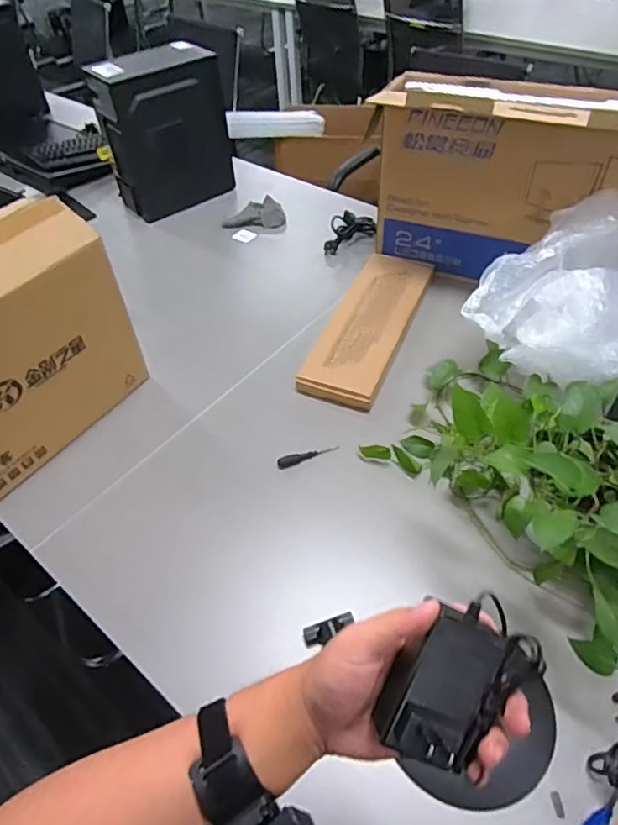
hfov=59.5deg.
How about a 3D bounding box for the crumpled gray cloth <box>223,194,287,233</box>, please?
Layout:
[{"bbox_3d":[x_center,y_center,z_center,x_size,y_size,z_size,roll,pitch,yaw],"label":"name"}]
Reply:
[{"bbox_3d":[-0.136,-0.547,1.486,0.162,0.028,0.132,8,50,10],"label":"crumpled gray cloth"}]

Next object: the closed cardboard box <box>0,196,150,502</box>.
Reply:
[{"bbox_3d":[-0.492,-0.101,0.888,0.141,0.342,0.381,27,56,24],"label":"closed cardboard box"}]

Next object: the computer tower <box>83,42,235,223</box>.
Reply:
[{"bbox_3d":[-0.387,-0.751,1.463,0.289,0.344,0.196,-30,54,-21],"label":"computer tower"}]

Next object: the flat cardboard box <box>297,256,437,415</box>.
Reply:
[{"bbox_3d":[0.129,-0.197,1.148,0.166,0.030,0.467,17,52,17],"label":"flat cardboard box"}]

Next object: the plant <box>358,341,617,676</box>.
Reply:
[{"bbox_3d":[0.359,0.065,0.746,0.364,0.292,0.552,-34,55,-24],"label":"plant"}]

